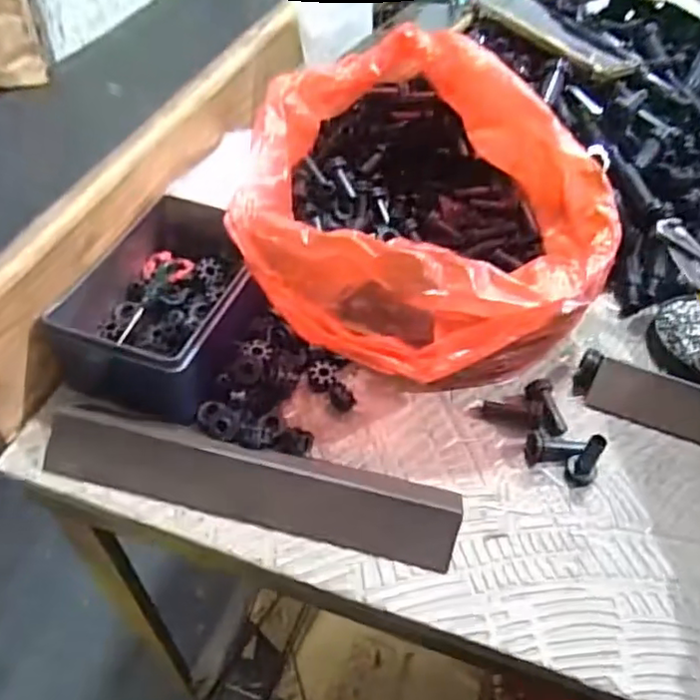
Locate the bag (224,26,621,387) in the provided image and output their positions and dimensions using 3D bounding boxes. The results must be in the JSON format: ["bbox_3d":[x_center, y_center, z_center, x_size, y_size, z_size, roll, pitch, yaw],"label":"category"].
[{"bbox_3d":[0.037,-0.105,0.449,0.239,0.122,0.291,-8,49,-11],"label":"bag"}]

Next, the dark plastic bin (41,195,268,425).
[{"bbox_3d":[-0.118,-0.032,0.437,0.101,0.076,0.154,17,50,11],"label":"dark plastic bin"}]

